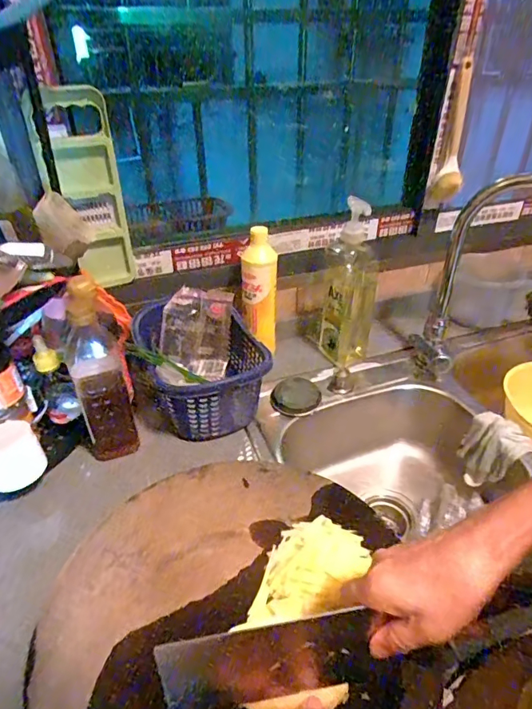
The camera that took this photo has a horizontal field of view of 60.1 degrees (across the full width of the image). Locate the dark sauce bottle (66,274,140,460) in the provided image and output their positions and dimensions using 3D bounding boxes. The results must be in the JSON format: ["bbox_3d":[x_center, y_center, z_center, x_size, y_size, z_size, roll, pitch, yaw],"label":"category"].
[{"bbox_3d":[-0.232,0.024,0.630,0.063,0.247,0.090,-14,37,-18],"label":"dark sauce bottle"}]

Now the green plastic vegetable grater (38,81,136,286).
[{"bbox_3d":[-0.246,-0.232,0.662,0.084,0.270,0.023,-21,40,-26],"label":"green plastic vegetable grater"}]

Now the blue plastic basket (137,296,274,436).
[{"bbox_3d":[-0.101,0.009,0.745,0.179,0.119,0.225,-14,37,-18],"label":"blue plastic basket"}]

